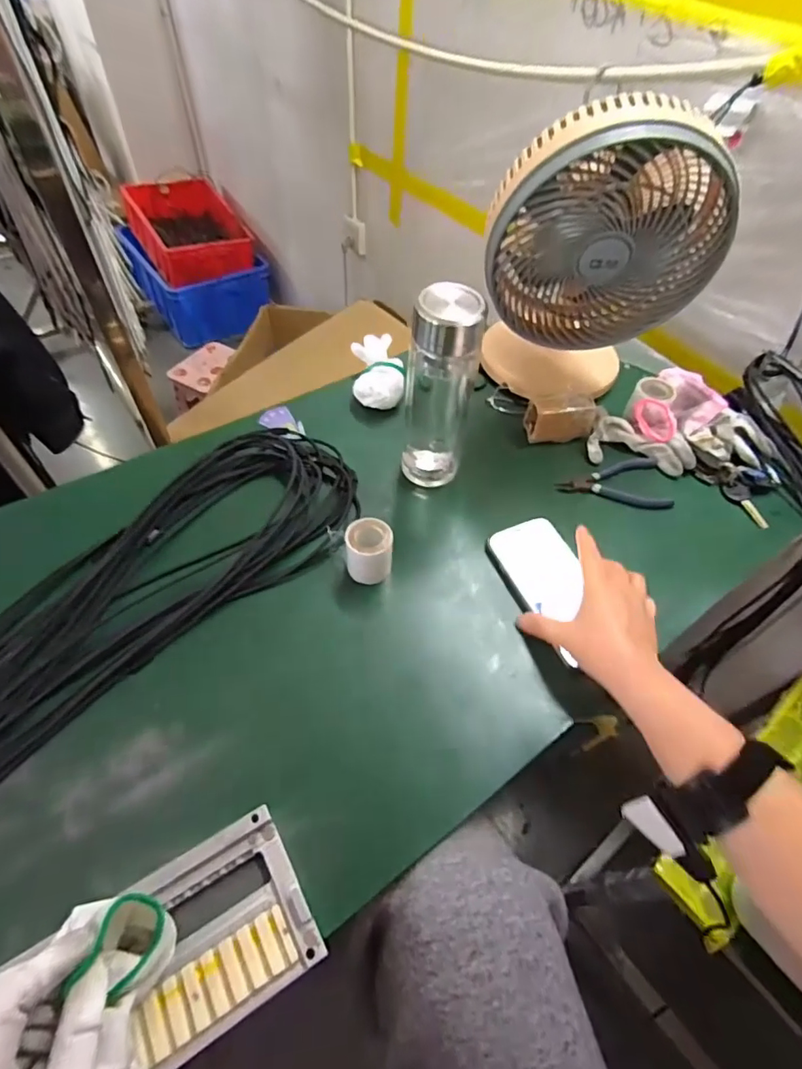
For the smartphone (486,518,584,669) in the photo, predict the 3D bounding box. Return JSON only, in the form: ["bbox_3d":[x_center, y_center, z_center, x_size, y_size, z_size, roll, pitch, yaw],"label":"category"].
[{"bbox_3d":[0.144,0.046,0.501,0.072,0.013,0.151,-26,50,-1],"label":"smartphone"}]

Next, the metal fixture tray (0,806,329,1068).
[{"bbox_3d":[-0.240,0.315,0.287,0.398,0.025,0.098,-25,58,-21],"label":"metal fixture tray"}]

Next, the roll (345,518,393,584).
[{"bbox_3d":[-0.031,0.016,0.507,0.044,0.054,0.041,1,52,-2],"label":"roll"}]

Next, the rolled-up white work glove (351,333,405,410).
[{"bbox_3d":[-0.031,-0.210,0.676,0.062,0.060,0.107,-2,53,-5],"label":"rolled-up white work glove"}]

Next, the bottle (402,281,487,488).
[{"bbox_3d":[0.040,-0.150,0.542,0.069,0.220,0.064,6,52,1],"label":"bottle"}]

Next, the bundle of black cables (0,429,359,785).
[{"bbox_3d":[-0.323,0.118,0.425,0.170,0.028,0.731,37,59,23],"label":"bundle of black cables"}]

